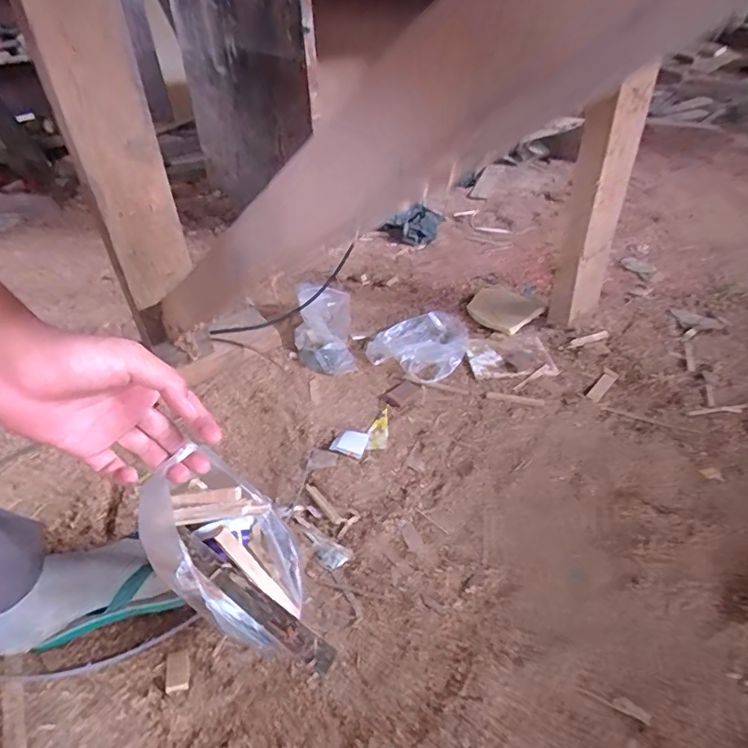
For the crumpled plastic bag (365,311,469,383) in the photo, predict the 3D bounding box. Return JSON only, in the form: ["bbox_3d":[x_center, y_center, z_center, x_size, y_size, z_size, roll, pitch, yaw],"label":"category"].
[{"bbox_3d":[0.114,-0.075,1.107,0.188,0.031,0.237,21,41,28],"label":"crumpled plastic bag"}]

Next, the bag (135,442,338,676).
[{"bbox_3d":[-0.106,0.171,0.468,0.241,0.135,0.098,22,42,28],"label":"bag"}]

